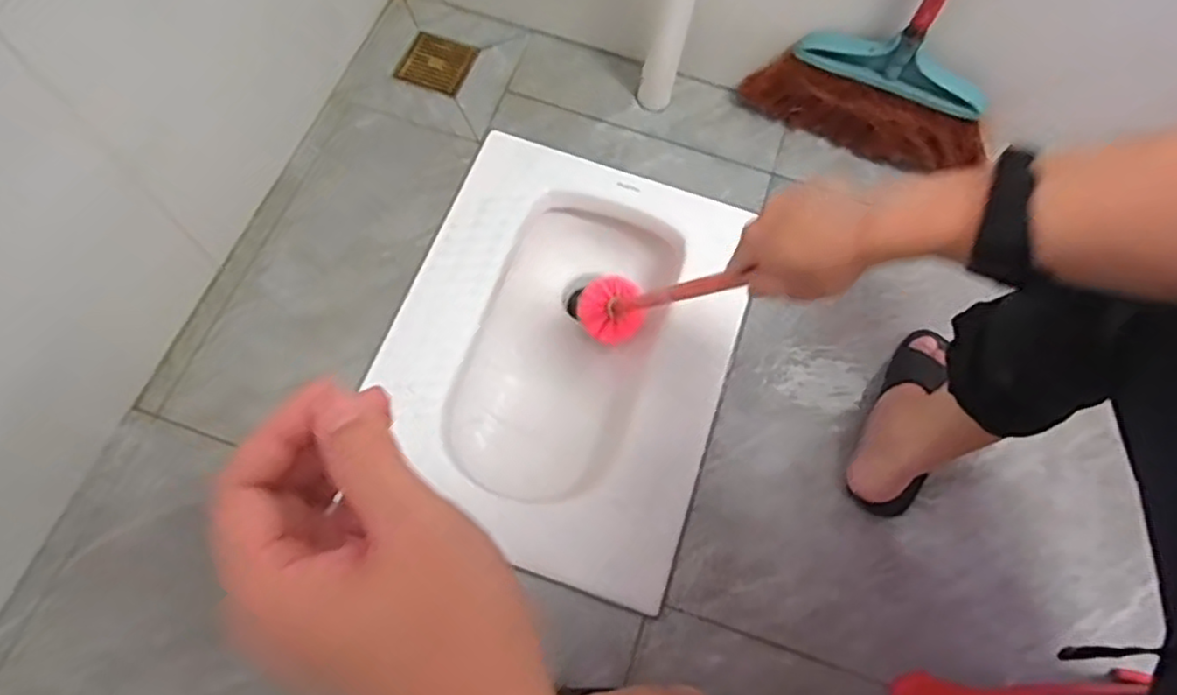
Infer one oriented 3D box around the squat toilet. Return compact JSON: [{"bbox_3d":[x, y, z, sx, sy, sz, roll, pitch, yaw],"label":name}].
[{"bbox_3d":[-0.034,0.024,0.933,0.409,0.180,0.539,18,69,4],"label":"squat toilet"}]

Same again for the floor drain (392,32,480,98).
[{"bbox_3d":[-0.226,-0.429,1.025,0.104,0.013,0.106,21,68,6],"label":"floor drain"}]

